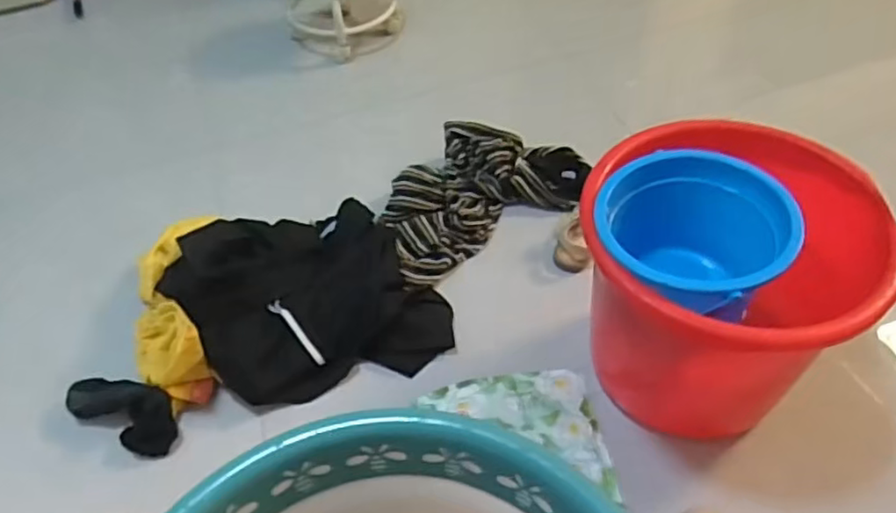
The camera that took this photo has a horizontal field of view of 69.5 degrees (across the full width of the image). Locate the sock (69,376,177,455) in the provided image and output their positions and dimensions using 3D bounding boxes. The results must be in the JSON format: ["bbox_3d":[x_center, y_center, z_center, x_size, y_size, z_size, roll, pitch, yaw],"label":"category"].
[{"bbox_3d":[-0.452,0.216,0.905,0.175,0.032,0.079,17,52,18],"label":"sock"}]

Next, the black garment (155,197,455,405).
[{"bbox_3d":[-0.210,0.046,0.995,0.369,0.116,0.313,-15,50,-10],"label":"black garment"}]

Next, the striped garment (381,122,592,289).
[{"bbox_3d":[0.058,-0.128,1.152,0.398,0.082,0.234,-25,52,-18],"label":"striped garment"}]

